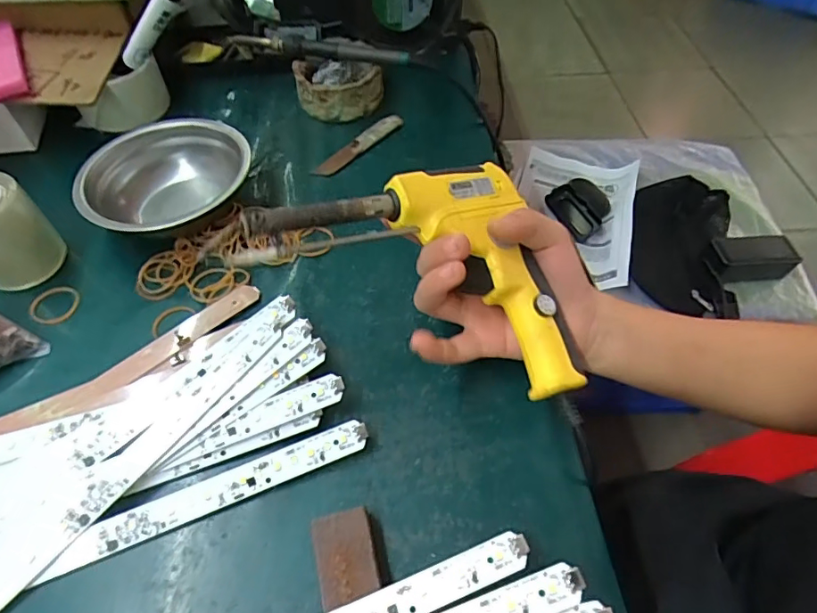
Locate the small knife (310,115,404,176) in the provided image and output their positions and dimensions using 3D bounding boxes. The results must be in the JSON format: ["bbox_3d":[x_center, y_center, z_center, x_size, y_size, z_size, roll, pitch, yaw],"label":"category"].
[{"bbox_3d":[-0.044,-0.149,0.471,0.018,0.005,0.107,34,61,22],"label":"small knife"}]

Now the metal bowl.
[{"bbox_3d":[-0.194,-0.097,0.415,0.126,0.040,0.126,0,54,0],"label":"metal bowl"}]

